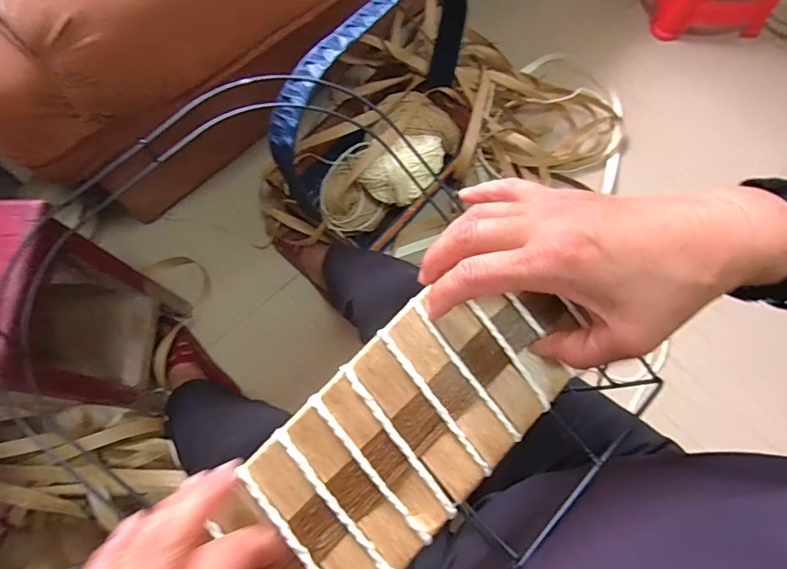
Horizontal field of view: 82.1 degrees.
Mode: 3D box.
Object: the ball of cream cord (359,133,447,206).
[{"bbox_3d":[0.027,-0.220,0.863,0.158,0.098,0.094,-41,77,-14],"label":"ball of cream cord"}]

